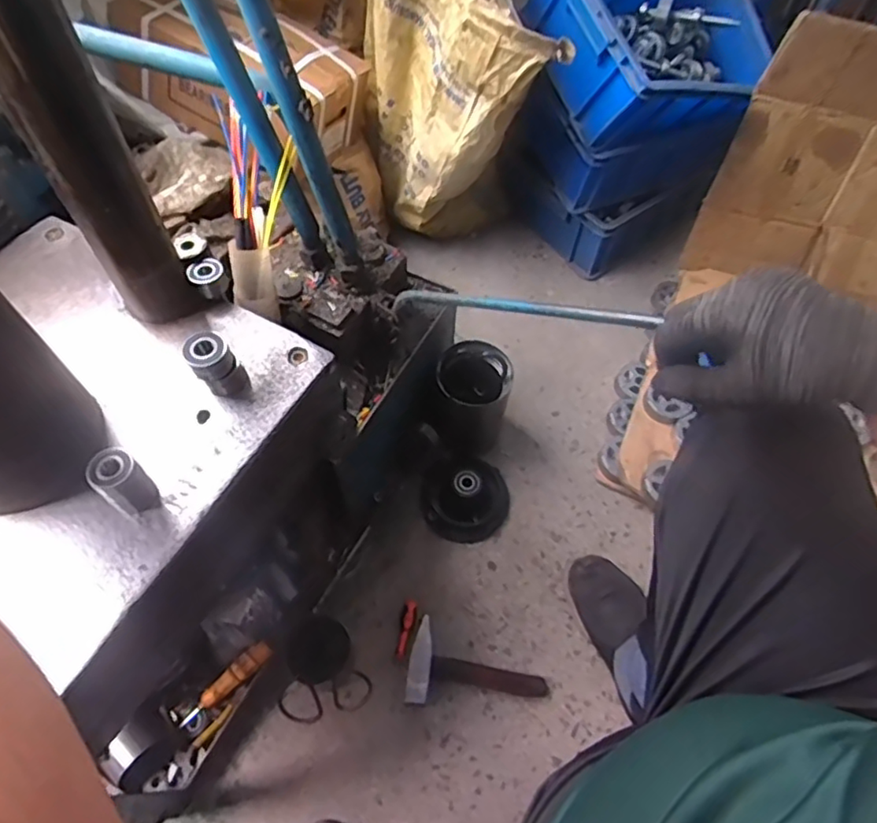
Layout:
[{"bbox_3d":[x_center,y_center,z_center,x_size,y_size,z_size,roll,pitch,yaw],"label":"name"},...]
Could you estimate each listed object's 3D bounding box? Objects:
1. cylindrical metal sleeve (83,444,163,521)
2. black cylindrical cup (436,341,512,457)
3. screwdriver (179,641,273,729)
[{"bbox_3d":[-0.248,0.059,0.475,0.033,0.064,0.030,1,59,-1],"label":"cylindrical metal sleeve"},{"bbox_3d":[0.053,-0.015,0.981,0.119,0.184,0.116,17,60,8],"label":"black cylindrical cup"},{"bbox_3d":[-0.288,0.368,0.801,0.148,0.021,0.025,-41,68,-5],"label":"screwdriver"}]

